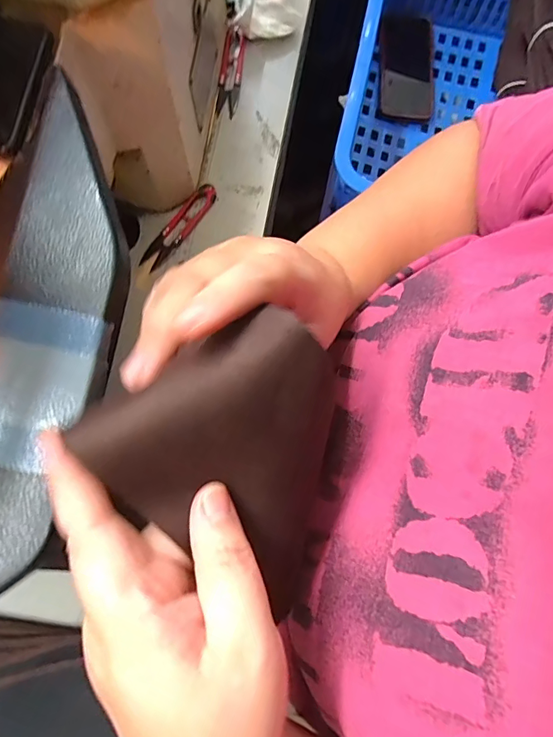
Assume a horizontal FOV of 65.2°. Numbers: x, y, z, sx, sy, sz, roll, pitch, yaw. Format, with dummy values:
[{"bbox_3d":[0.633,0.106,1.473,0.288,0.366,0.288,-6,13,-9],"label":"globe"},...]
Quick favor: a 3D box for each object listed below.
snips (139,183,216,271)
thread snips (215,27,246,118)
[{"bbox_3d":[-0.094,-0.138,0.419,0.023,0.010,0.099,37,81,5],"label":"snips"},{"bbox_3d":[-0.046,-0.310,0.449,0.022,0.012,0.094,7,80,0],"label":"thread snips"}]

